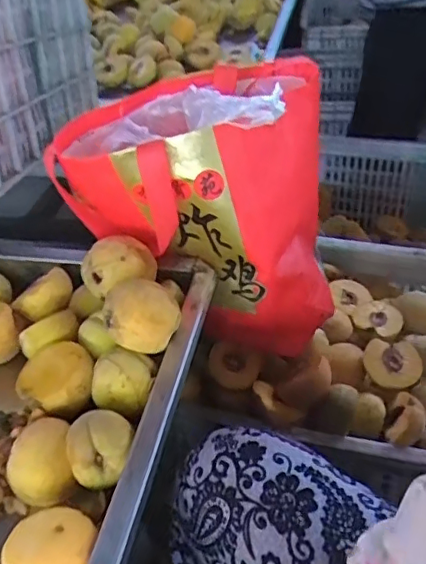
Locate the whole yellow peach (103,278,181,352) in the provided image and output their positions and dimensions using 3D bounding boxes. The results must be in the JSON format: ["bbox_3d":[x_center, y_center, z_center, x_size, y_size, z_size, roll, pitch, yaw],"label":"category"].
[{"bbox_3d":[-0.070,0.032,0.536,0.066,0.058,0.065,30,53,35],"label":"whole yellow peach"}]

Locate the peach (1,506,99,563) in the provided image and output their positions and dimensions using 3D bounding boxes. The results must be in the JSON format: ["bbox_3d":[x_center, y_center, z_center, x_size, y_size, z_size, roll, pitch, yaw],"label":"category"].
[{"bbox_3d":[-0.115,0.199,0.411,0.060,0.046,0.062,-4,41,3],"label":"peach"}]

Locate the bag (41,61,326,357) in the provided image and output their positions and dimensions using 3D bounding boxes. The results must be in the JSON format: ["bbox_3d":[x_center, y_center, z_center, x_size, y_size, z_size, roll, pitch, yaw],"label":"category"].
[{"bbox_3d":[-0.005,-0.110,0.655,0.264,0.277,0.224,2,41,10],"label":"bag"}]

